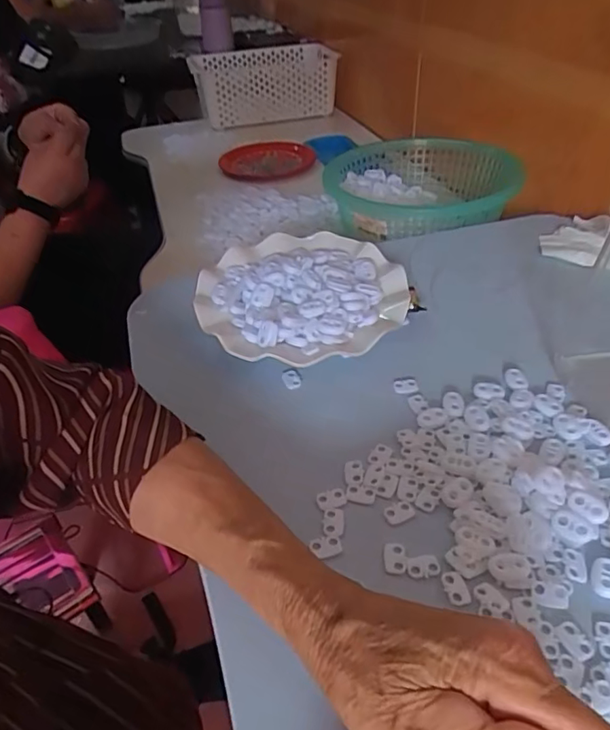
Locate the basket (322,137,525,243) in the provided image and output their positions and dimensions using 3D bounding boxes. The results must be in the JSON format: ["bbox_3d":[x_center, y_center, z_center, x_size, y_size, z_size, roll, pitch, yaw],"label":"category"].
[{"bbox_3d":[0.142,-0.220,0.697,0.229,0.070,0.245,-3,40,2],"label":"basket"}]

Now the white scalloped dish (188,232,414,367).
[{"bbox_3d":[-0.005,-0.060,0.483,0.174,0.037,0.174,-3,40,2],"label":"white scalloped dish"}]

